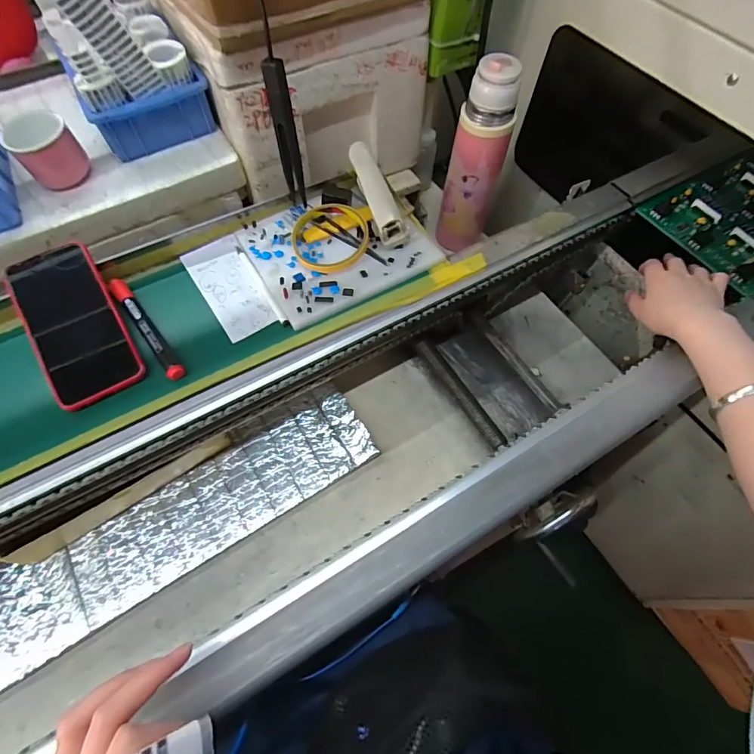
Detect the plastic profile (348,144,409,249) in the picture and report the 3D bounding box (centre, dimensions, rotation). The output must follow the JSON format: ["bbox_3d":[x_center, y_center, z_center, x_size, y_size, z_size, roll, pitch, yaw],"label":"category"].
[{"bbox_3d":[-0.002,-0.202,0.464,0.031,0.027,0.119,-24,91,-12],"label":"plastic profile"}]

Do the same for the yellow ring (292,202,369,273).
[{"bbox_3d":[-0.051,-0.158,0.467,0.082,0.018,0.088,2,60,-3],"label":"yellow ring"}]

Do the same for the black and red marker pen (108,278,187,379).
[{"bbox_3d":[-0.229,-0.050,0.416,0.015,0.018,0.139,-34,68,-21],"label":"black and red marker pen"}]

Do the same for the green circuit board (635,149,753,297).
[{"bbox_3d":[0.465,-0.204,0.528,0.223,0.029,0.159,-28,71,-14],"label":"green circuit board"}]

